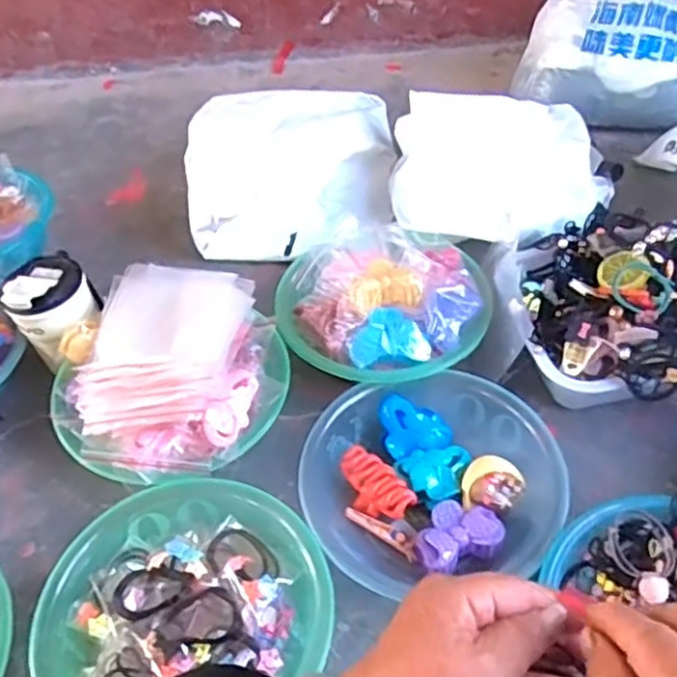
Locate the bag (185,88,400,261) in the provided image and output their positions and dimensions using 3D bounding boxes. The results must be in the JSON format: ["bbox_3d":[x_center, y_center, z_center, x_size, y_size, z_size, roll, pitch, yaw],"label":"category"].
[{"bbox_3d":[-0.069,-0.244,0.996,0.285,0.089,0.324,3,48,6],"label":"bag"}]

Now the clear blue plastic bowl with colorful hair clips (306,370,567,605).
[{"bbox_3d":[0.084,0.134,0.681,0.232,0.073,0.203,-9,48,-4],"label":"clear blue plastic bowl with colorful hair clips"}]

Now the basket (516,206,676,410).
[{"bbox_3d":[0.340,-0.036,0.763,0.274,0.126,0.223,-1,48,3],"label":"basket"}]

